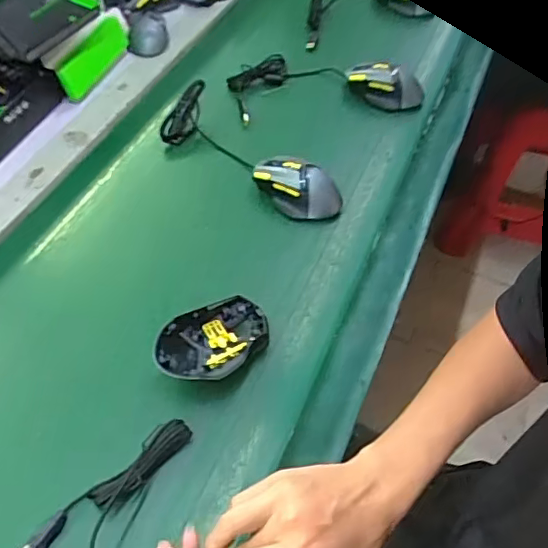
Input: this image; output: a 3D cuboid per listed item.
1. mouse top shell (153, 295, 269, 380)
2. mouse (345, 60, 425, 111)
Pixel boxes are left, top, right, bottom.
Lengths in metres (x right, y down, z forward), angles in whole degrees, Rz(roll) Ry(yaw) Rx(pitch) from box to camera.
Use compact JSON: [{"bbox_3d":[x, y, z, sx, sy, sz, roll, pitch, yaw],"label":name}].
[{"bbox_3d":[-0.060,0.076,0.575,0.112,0.048,0.074,-20,56,-18],"label":"mouse top shell"},{"bbox_3d":[0.168,-0.285,0.859,0.119,0.039,0.066,10,52,4],"label":"mouse"}]

